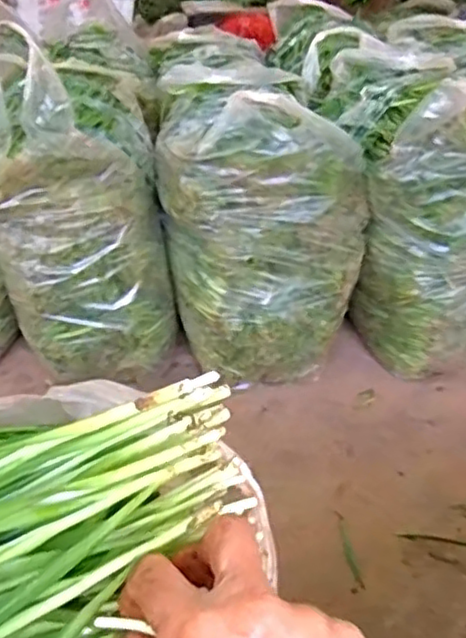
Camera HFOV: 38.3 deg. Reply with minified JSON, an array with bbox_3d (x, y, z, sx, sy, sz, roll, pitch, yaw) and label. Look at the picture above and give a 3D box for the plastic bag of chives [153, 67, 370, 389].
[{"bbox_3d":[0.042,-0.192,1.330,0.356,0.474,0.461,-4,33,-5],"label":"plastic bag of chives"}]

